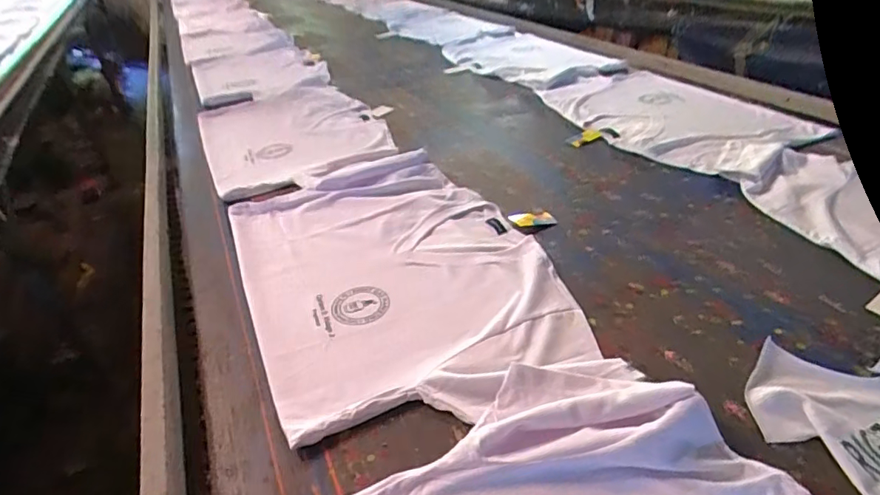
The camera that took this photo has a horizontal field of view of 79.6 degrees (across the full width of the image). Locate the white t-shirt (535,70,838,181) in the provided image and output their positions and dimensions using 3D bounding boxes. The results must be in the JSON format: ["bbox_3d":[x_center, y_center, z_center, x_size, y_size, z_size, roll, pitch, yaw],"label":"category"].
[{"bbox_3d":[0.494,-0.284,1.113,0.393,0.015,0.538,-19,38,-19],"label":"white t-shirt"}]

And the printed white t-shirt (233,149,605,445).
[{"bbox_3d":[-0.071,0.015,0.744,0.388,0.038,0.555,-18,37,-17],"label":"printed white t-shirt"}]

